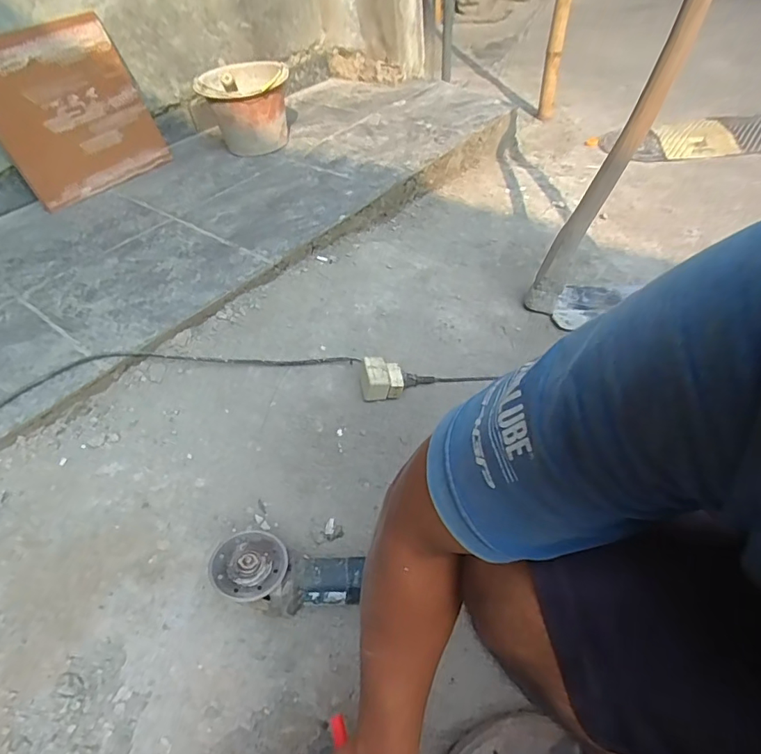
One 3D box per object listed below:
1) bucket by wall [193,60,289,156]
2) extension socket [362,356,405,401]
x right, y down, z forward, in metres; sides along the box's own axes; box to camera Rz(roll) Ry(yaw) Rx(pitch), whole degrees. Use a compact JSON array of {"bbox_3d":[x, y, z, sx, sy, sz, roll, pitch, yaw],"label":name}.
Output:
[{"bbox_3d":[-0.411,-0.834,1.542,0.265,0.227,0.282,-4,50,-4],"label":"bucket by wall"},{"bbox_3d":[0.004,0.001,0.893,0.076,0.056,0.064,1,50,0],"label":"extension socket"}]

